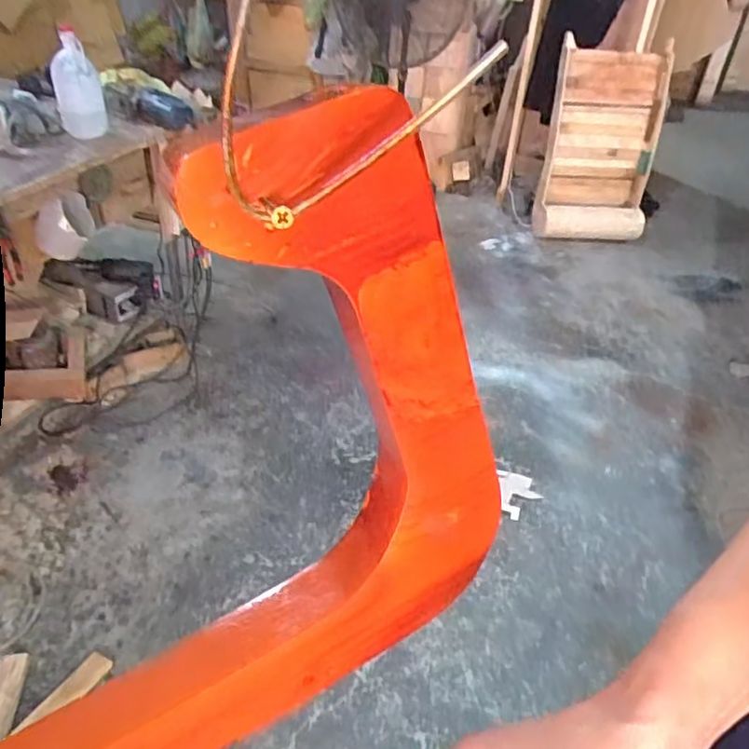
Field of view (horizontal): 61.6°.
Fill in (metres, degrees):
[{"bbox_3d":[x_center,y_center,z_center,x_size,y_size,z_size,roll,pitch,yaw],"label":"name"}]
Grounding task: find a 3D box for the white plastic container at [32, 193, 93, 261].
[{"bbox_3d":[-0.788,-0.378,1.588,0.139,0.158,0.078,-14,40,-24],"label":"white plastic container"}]

